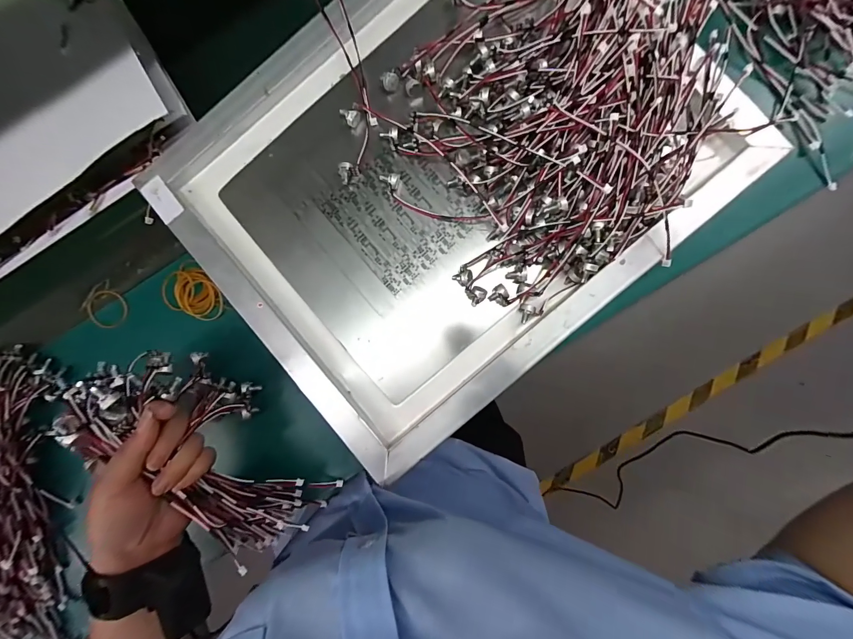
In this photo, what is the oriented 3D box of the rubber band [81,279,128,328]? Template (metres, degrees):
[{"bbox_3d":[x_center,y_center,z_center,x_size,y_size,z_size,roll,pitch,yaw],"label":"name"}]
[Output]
[{"bbox_3d":[-0.359,-0.016,0.412,0.044,0.009,0.050,-42,89,0],"label":"rubber band"}]

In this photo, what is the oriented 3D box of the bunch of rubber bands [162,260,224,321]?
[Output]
[{"bbox_3d":[-0.253,-0.033,0.397,0.074,0.010,0.055,18,90,3],"label":"bunch of rubber bands"}]

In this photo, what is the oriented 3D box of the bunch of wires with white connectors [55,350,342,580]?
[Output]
[{"bbox_3d":[-0.200,0.127,0.345,0.093,0.098,0.233,-31,106,4],"label":"bunch of wires with white connectors"}]

